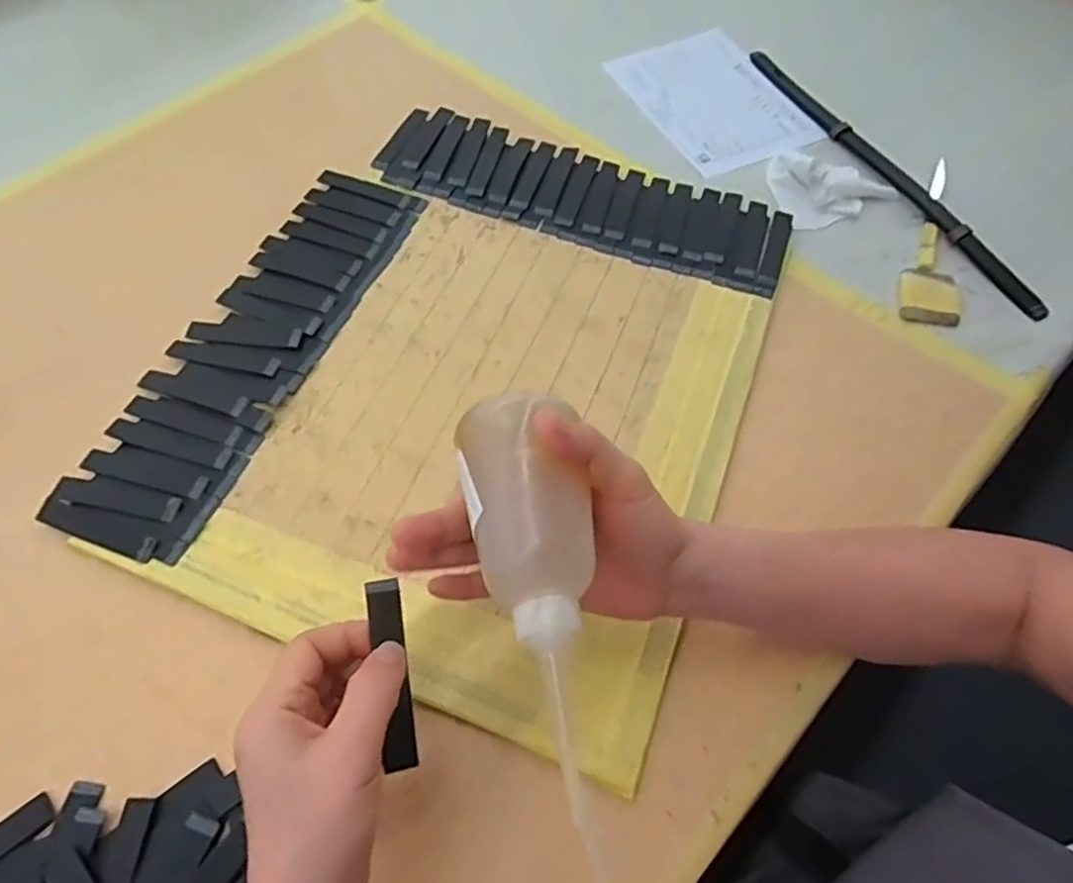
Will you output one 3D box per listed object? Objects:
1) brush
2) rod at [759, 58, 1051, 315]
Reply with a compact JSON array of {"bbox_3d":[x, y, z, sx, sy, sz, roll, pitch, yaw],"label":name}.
[{"bbox_3d":[0.346,-0.181,0.588,0.044,0.012,0.206,14,61,4],"label":"brush"},{"bbox_3d":[0.326,-0.264,0.626,0.019,0.020,0.405,-20,64,-14],"label":"rod"}]

